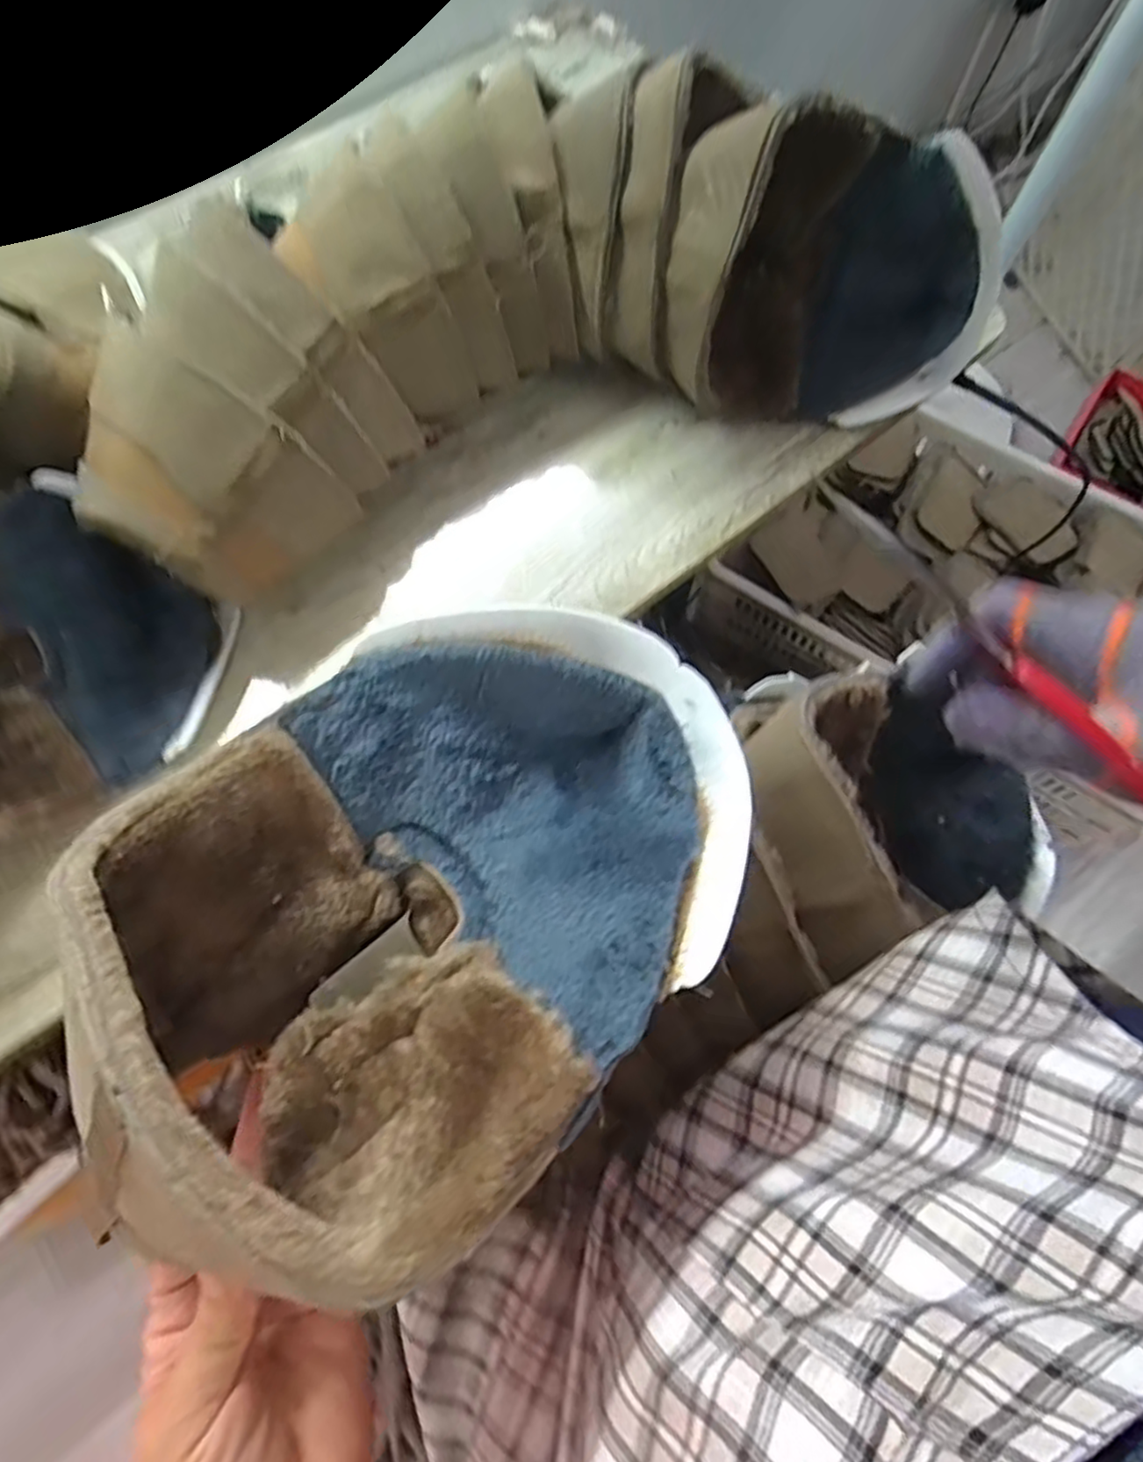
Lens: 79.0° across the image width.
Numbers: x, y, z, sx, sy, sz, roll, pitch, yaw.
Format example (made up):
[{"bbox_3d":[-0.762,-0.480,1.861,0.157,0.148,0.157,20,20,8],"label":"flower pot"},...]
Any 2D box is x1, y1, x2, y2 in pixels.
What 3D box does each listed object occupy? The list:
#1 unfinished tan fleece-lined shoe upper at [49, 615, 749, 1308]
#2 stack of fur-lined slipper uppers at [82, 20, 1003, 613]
[{"bbox_3d":[-0.044,0.045,0.249,0.174,0.086,0.231,41,75,15],"label":"unfinished tan fleece-lined shoe upper"},{"bbox_3d":[-0.010,-0.289,0.477,0.605,0.150,0.222,-22,71,-7],"label":"stack of fur-lined slipper uppers"}]

